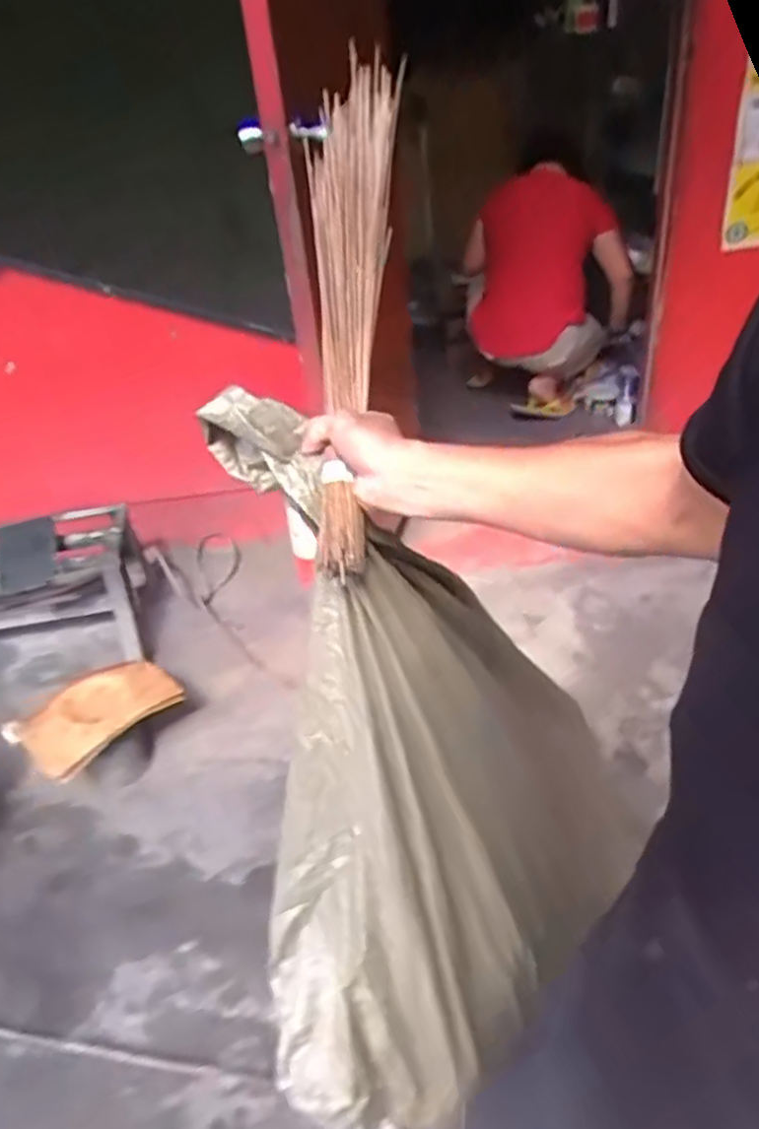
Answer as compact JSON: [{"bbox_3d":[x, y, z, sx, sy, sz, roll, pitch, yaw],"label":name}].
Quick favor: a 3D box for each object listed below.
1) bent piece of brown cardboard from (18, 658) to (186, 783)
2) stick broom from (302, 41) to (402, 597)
[{"bbox_3d":[-0.620,0.331,1.707,0.339,0.059,0.185,-29,65,-39],"label":"bent piece of brown cardboard"},{"bbox_3d":[-0.031,-0.235,0.704,0.082,0.082,0.514,1,79,0],"label":"stick broom"}]

